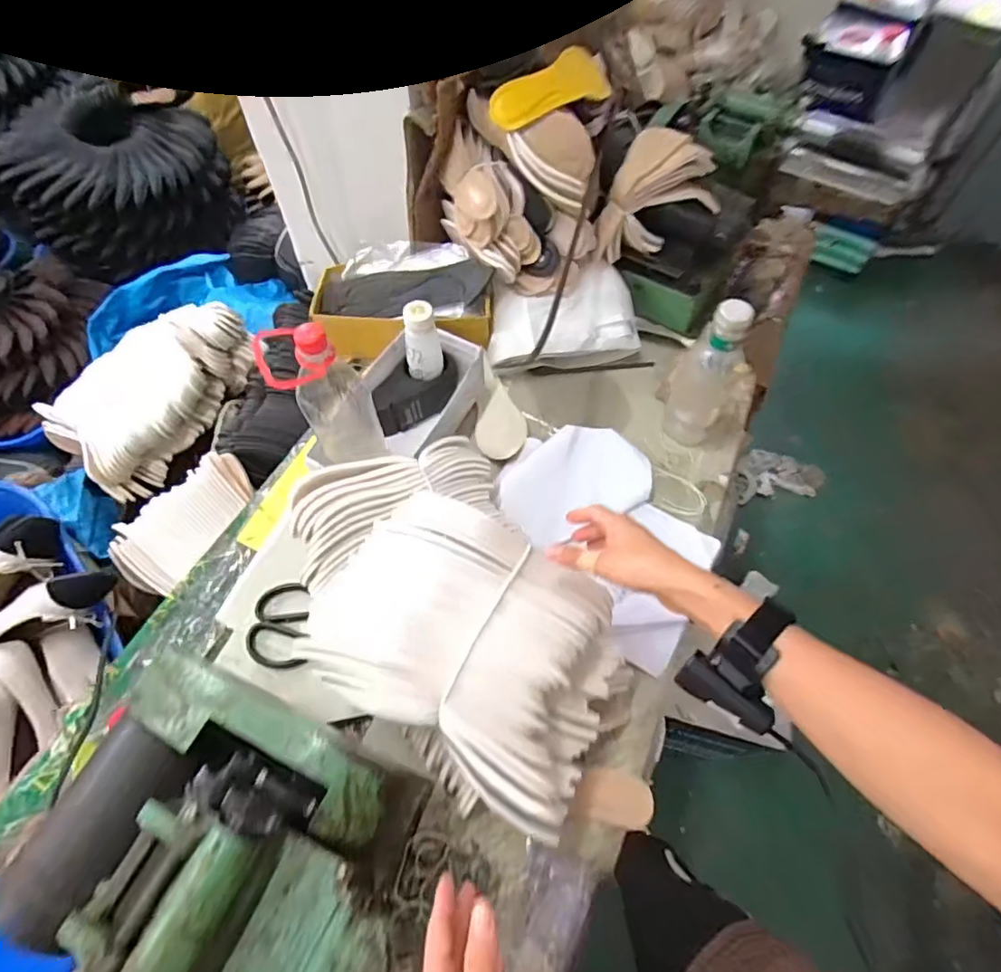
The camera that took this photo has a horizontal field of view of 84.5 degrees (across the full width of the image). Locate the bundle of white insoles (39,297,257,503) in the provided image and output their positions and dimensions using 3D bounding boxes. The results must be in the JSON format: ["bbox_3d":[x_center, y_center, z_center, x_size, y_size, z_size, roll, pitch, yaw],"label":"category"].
[{"bbox_3d":[-0.669,-0.193,1.054,0.249,0.133,0.388,29,65,14],"label":"bundle of white insoles"}]

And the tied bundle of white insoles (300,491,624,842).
[{"bbox_3d":[-0.026,0.142,0.521,0.280,0.096,0.209,30,65,15],"label":"tied bundle of white insoles"}]

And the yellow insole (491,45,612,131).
[{"bbox_3d":[0.080,-0.563,0.784,0.216,0.047,0.066,-38,68,-19],"label":"yellow insole"}]

